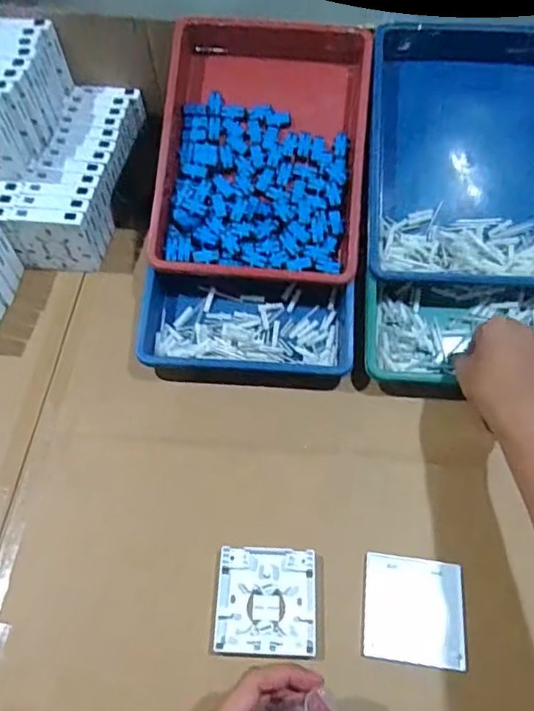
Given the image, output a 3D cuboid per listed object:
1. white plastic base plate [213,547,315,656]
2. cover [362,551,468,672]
[{"bbox_3d":[0.000,0.217,0.481,0.086,0.009,0.085,2,58,1],"label":"white plastic base plate"},{"bbox_3d":[0.131,0.225,0.479,0.087,0.010,0.086,7,59,4],"label":"cover"}]

